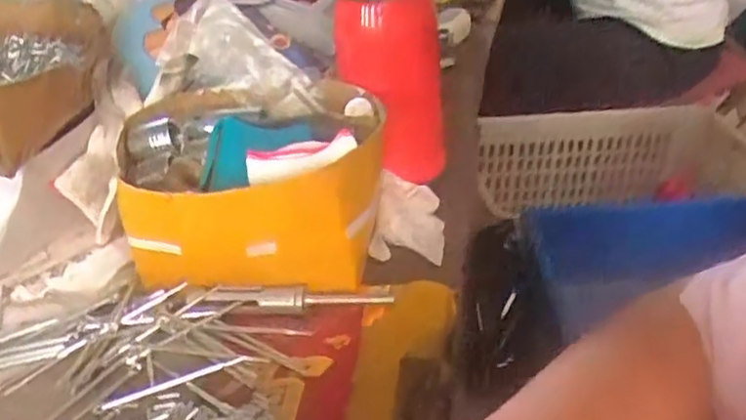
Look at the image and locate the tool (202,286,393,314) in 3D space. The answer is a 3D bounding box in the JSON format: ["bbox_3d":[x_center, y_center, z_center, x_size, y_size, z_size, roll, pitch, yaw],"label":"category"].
[{"bbox_3d":[-0.048,0.058,0.447,0.120,0.010,0.015,0,34,2],"label":"tool"}]

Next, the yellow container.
[{"bbox_3d":[-0.082,-0.017,0.486,0.179,0.095,0.146,-3,34,-3],"label":"yellow container"}]

